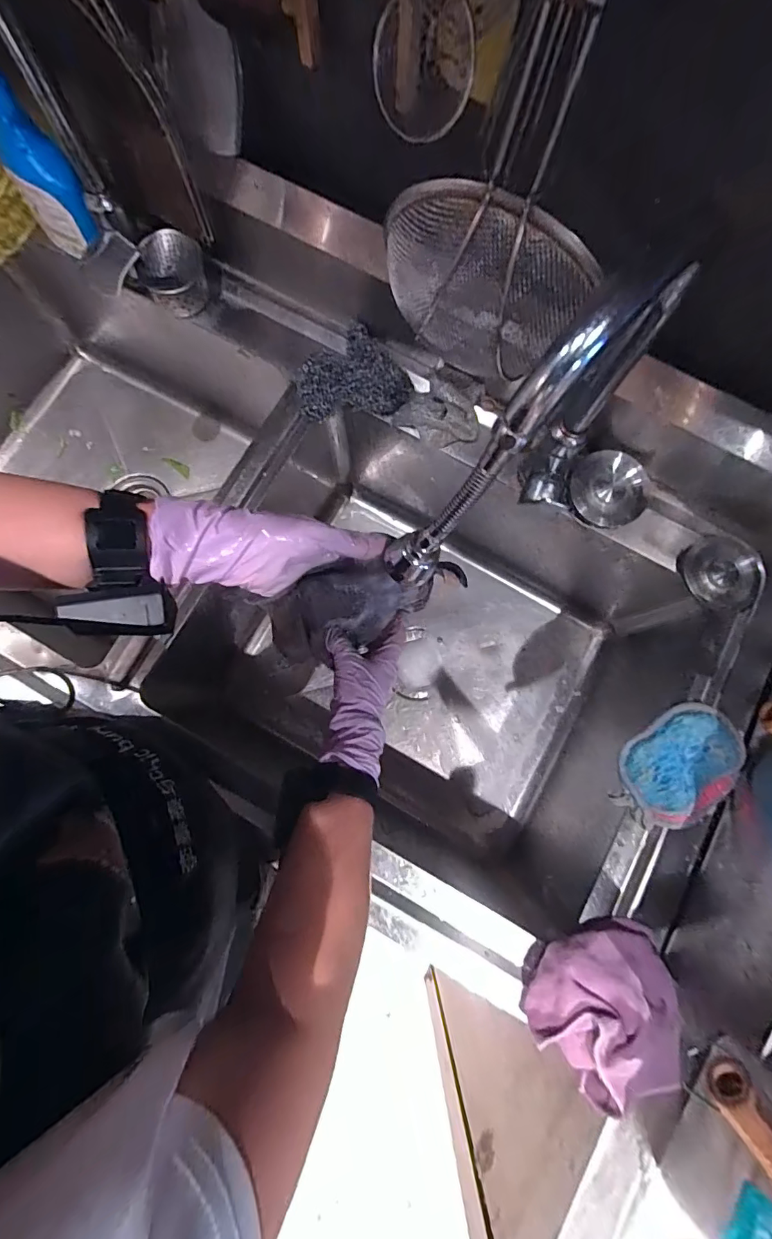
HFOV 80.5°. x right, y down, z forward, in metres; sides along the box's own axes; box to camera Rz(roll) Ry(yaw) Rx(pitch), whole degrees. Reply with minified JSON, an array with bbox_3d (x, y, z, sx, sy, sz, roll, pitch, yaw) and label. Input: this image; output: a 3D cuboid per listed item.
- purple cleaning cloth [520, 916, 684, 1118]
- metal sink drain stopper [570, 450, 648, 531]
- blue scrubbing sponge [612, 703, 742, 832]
[{"bbox_3d":[0.203,0.347,0.398,0.130,0.047,0.124,-37,82,-7],"label":"purple cleaning cloth"},{"bbox_3d":[0.244,-0.143,0.502,0.077,0.021,0.084,-39,82,26],"label":"metal sink drain stopper"},{"bbox_3d":[0.298,0.152,0.462,0.134,0.026,0.090,-44,83,-8],"label":"blue scrubbing sponge"}]

